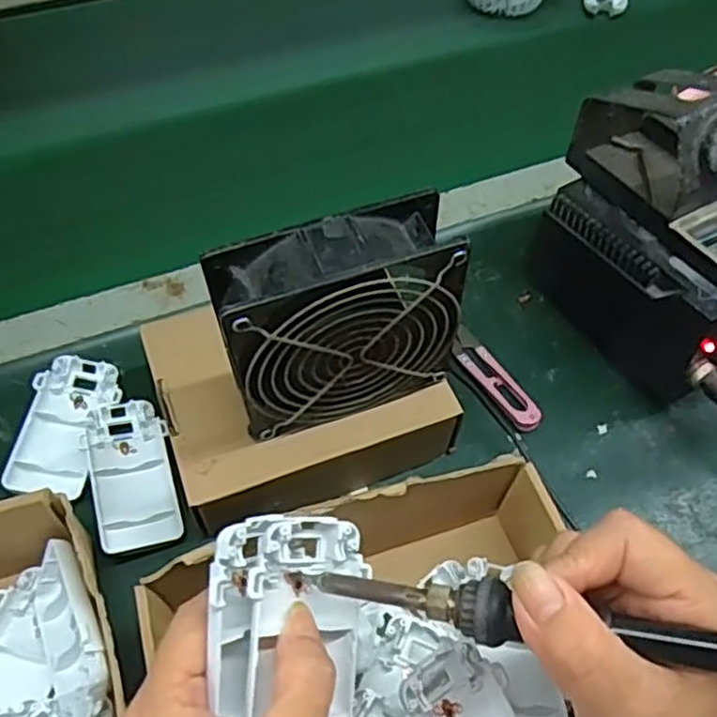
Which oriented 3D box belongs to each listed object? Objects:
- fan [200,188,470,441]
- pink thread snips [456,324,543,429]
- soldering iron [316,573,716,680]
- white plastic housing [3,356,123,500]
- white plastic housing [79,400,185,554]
[{"bbox_3d":[-0.010,-0.018,0.366,0.118,0.114,0.043,-16,57,-13],"label":"fan"},{"bbox_3d":[0.091,0.012,0.482,0.025,0.009,0.091,-25,60,-18],"label":"pink thread snips"},{"bbox_3d":[0.080,0.093,0.240,0.197,0.014,0.018,4,54,19],"label":"soldering iron"},{"bbox_3d":[-0.183,0.040,0.444,0.050,0.013,0.093,2,55,-1],"label":"white plastic housing"},{"bbox_3d":[-0.137,0.067,0.425,0.047,0.010,0.094,-17,58,-14],"label":"white plastic housing"}]

